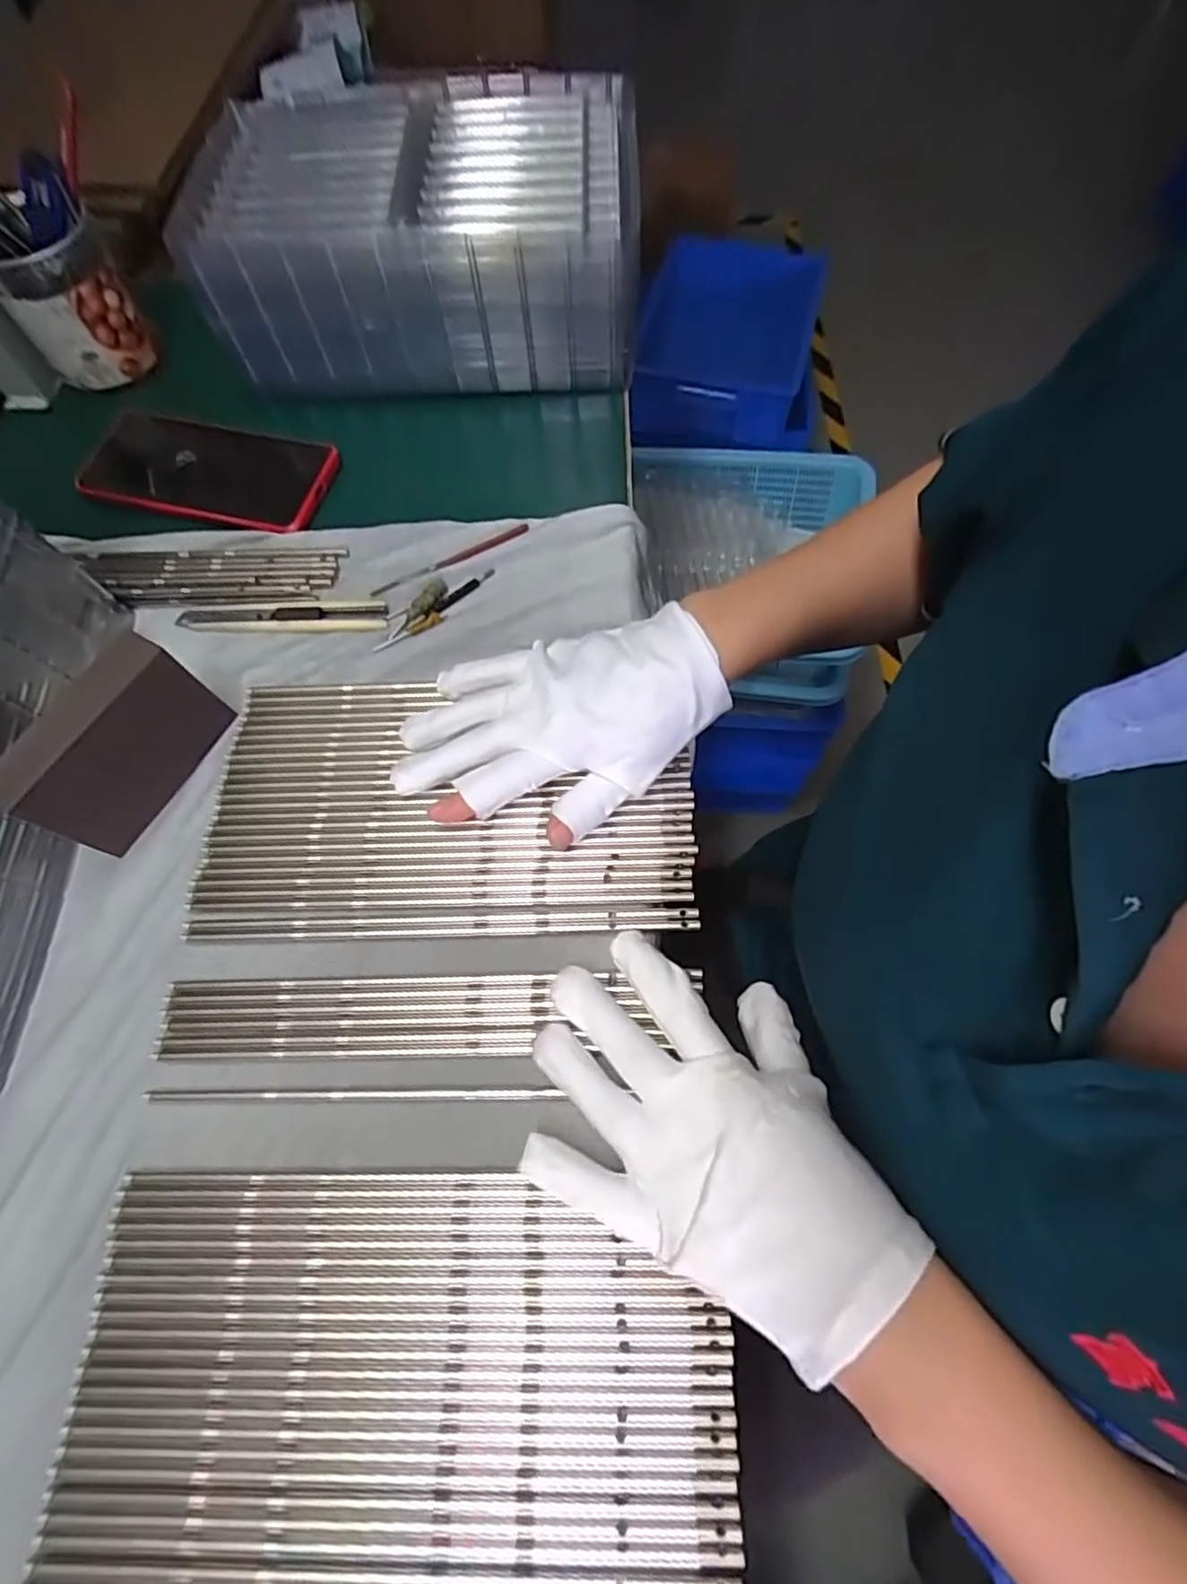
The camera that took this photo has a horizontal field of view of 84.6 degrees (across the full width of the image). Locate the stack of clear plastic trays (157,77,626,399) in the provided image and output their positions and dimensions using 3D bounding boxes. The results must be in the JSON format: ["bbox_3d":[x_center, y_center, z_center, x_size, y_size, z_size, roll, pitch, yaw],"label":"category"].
[{"bbox_3d":[-0.112,-0.375,0.457,0.280,0.111,0.171,1,67,3],"label":"stack of clear plastic trays"}]

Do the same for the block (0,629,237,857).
[{"bbox_3d":[-0.239,-0.024,0.326,0.025,0.078,0.096,23,70,12],"label":"block"}]

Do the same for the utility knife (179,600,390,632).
[{"bbox_3d":[-0.190,-0.107,0.399,0.126,0.007,0.019,-2,67,2],"label":"utility knife"}]

